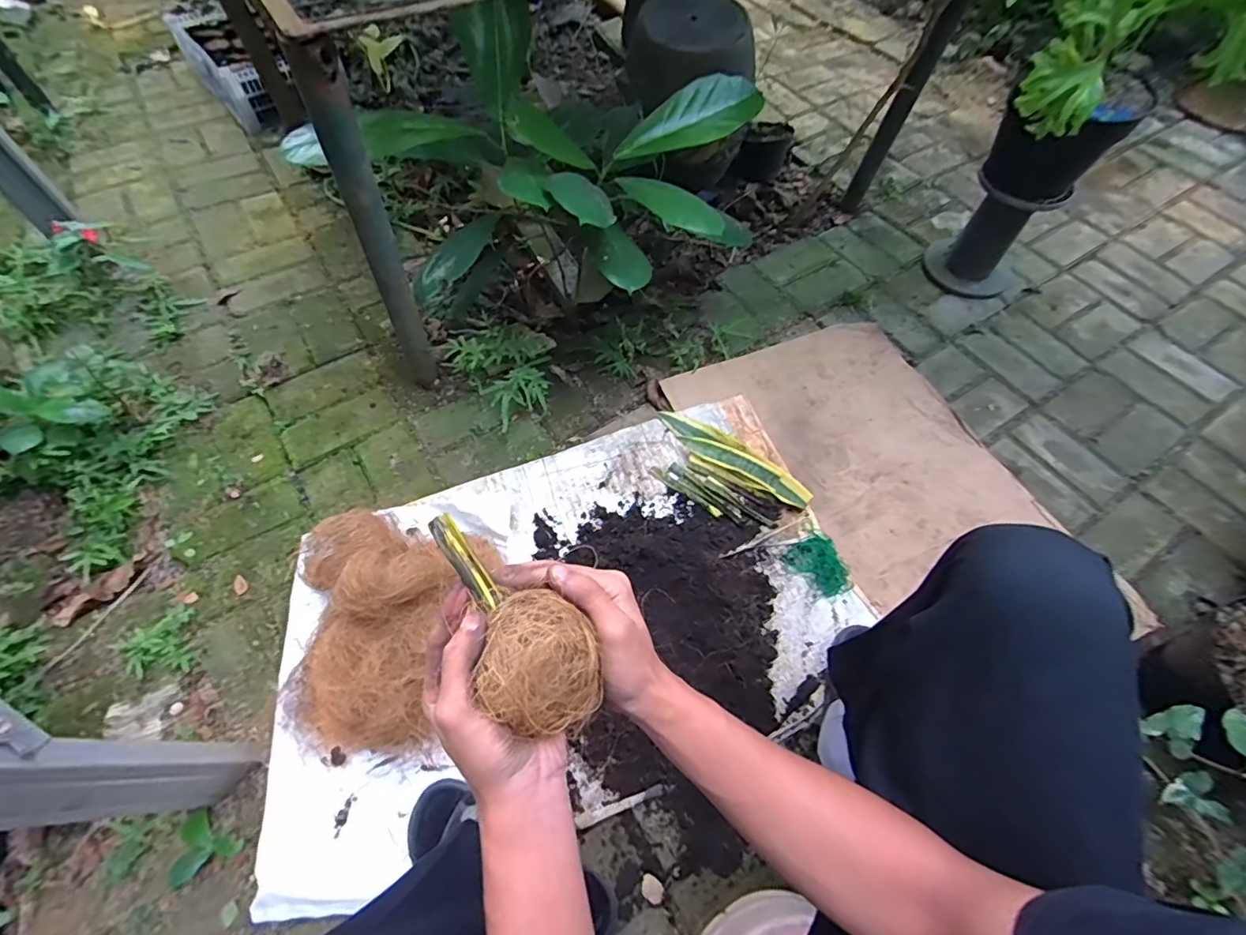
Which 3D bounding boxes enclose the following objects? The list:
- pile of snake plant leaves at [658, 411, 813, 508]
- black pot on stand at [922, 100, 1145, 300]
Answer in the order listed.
[{"bbox_3d":[0.191,-0.018,0.948,0.302,0.033,0.071,28,62,14],"label":"pile of snake plant leaves"},{"bbox_3d":[0.787,-0.539,1.092,0.183,0.376,0.217,40,66,20],"label":"black pot on stand"}]

